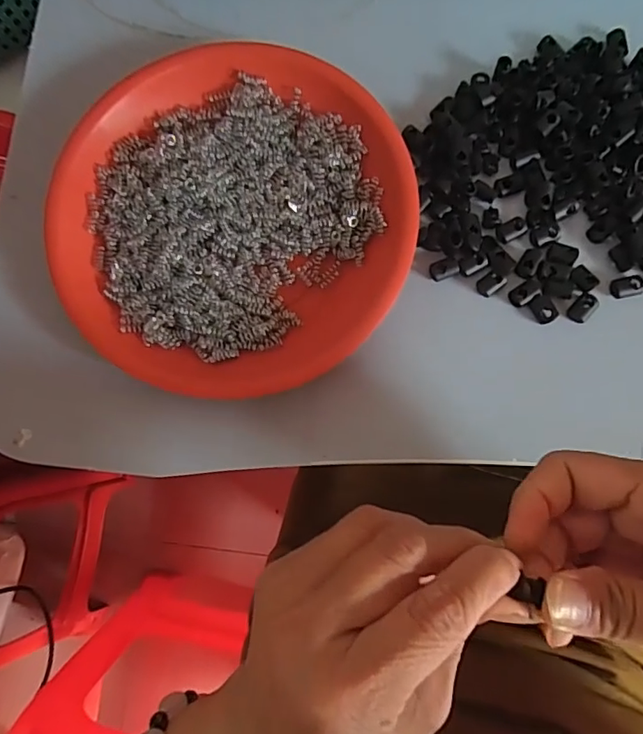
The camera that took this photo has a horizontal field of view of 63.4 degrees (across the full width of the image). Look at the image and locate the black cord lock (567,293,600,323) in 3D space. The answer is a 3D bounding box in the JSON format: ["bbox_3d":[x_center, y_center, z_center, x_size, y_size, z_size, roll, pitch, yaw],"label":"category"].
[{"bbox_3d":[0.142,-0.032,0.285,0.011,0.008,0.016,43,88,9],"label":"black cord lock"}]

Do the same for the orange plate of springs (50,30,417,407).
[{"bbox_3d":[-0.049,-0.083,0.288,0.182,0.030,0.196,-1,82,5],"label":"orange plate of springs"}]

